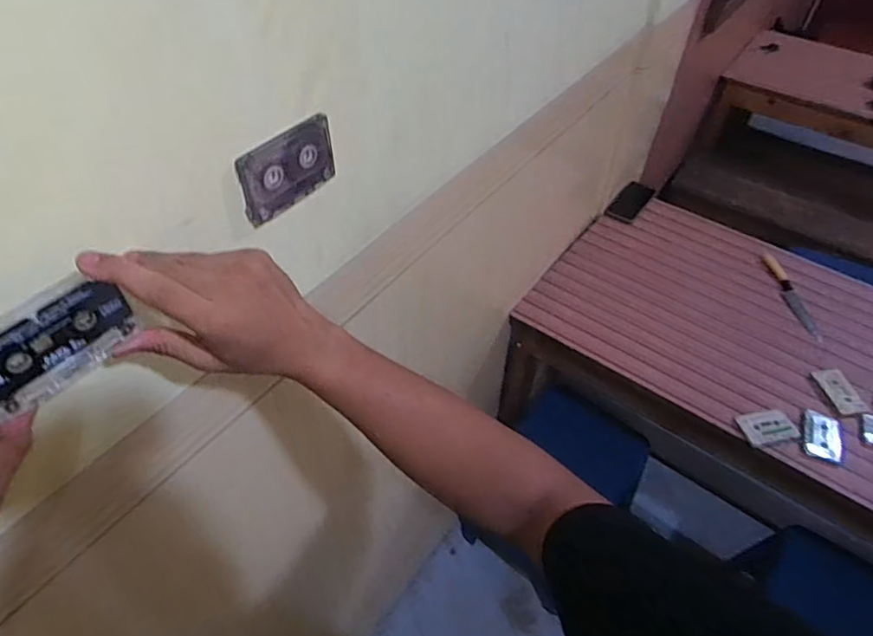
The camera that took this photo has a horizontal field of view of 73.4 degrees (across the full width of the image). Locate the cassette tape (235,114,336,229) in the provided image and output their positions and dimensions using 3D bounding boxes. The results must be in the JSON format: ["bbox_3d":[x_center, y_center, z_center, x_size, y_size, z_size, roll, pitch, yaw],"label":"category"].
[{"bbox_3d":[-0.131,-0.133,0.524,0.010,0.066,0.100,29,53,22],"label":"cassette tape"}]

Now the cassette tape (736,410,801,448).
[{"bbox_3d":[0.619,0.204,1.094,0.104,0.008,0.065,-9,48,-10],"label":"cassette tape"}]

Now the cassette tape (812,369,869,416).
[{"bbox_3d":[0.799,0.147,1.165,0.067,0.013,0.098,-7,48,-8],"label":"cassette tape"}]

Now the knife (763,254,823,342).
[{"bbox_3d":[0.801,-0.051,1.321,0.040,0.016,0.241,1,48,-1],"label":"knife"}]

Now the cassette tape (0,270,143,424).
[{"bbox_3d":[-0.239,0.016,0.364,0.010,0.066,0.095,34,55,26],"label":"cassette tape"}]

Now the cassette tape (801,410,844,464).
[{"bbox_3d":[0.720,0.221,1.094,0.076,0.015,0.099,18,50,14],"label":"cassette tape"}]

